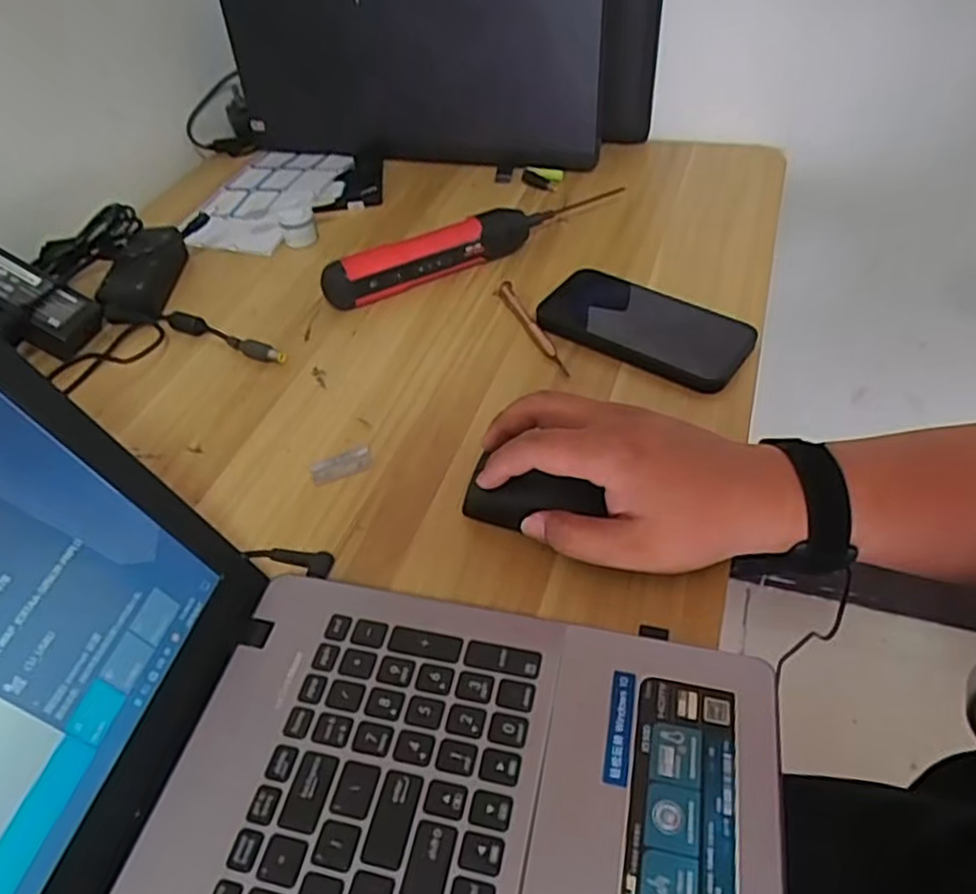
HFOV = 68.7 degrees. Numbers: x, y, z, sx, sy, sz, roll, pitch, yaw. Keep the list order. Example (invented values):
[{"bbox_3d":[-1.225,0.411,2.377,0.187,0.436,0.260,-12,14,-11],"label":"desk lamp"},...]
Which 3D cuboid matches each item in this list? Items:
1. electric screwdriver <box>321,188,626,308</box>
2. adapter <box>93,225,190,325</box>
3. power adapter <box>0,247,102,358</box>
[{"bbox_3d":[-0.010,-0.170,0.588,0.258,0.037,0.030,-22,48,-14],"label":"electric screwdriver"},{"bbox_3d":[-0.289,-0.143,0.602,0.049,0.031,0.111,-5,46,2],"label":"adapter"},{"bbox_3d":[-0.359,-0.115,0.538,0.115,0.026,0.055,34,50,-9],"label":"power adapter"}]

